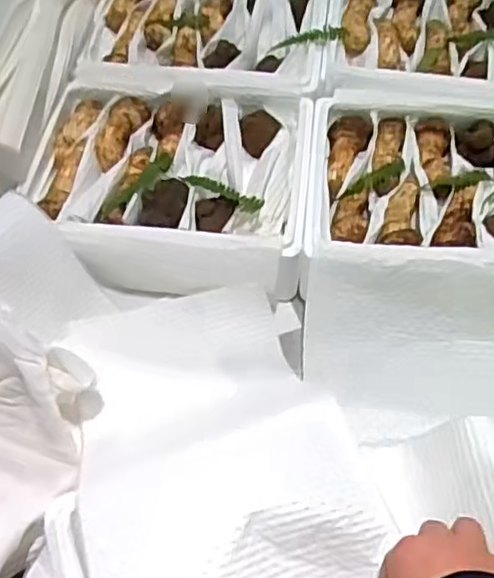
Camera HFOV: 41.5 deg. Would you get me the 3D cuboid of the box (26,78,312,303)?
[{"bbox_3d":[-0.083,-0.117,0.715,0.294,0.074,0.239,6,58,3],"label":"box"}]

